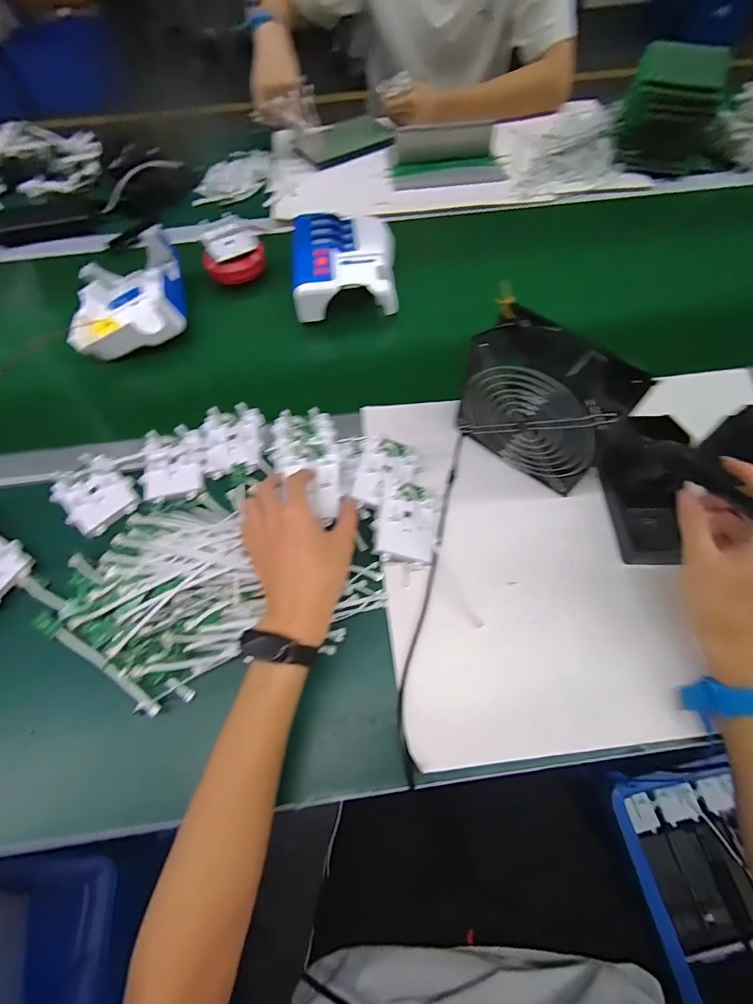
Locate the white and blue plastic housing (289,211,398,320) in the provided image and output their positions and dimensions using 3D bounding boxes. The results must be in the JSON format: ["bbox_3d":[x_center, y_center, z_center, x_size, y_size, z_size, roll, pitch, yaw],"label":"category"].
[{"bbox_3d":[-0.044,-0.339,0.621,0.141,0.062,0.172,-4,62,-1],"label":"white and blue plastic housing"}]

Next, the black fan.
[{"bbox_3d":[0.162,-0.098,0.435,0.148,0.138,0.058,38,69,19],"label":"black fan"}]

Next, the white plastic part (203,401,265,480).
[{"bbox_3d":[-0.169,-0.074,0.508,0.065,0.023,0.090,-8,62,-3],"label":"white plastic part"}]

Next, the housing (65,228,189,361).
[{"bbox_3d":[-0.345,-0.293,0.599,0.144,0.055,0.182,-13,63,-6],"label":"housing"}]

